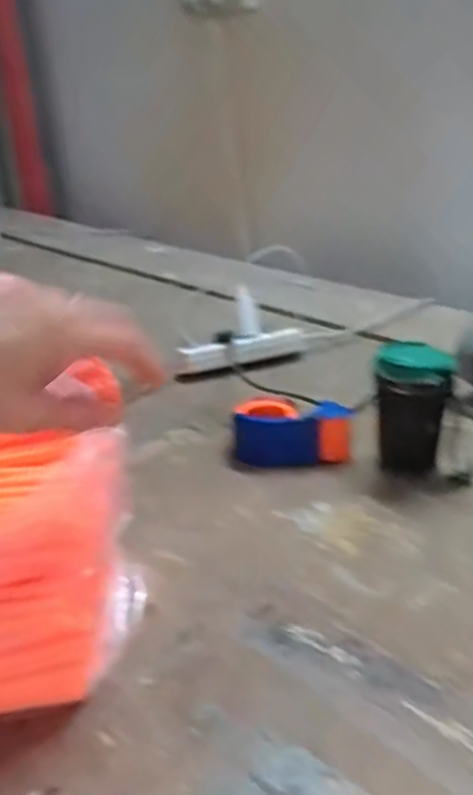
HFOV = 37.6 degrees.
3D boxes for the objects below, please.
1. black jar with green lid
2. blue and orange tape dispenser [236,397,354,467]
[{"bbox_3d":[0.191,0.019,0.758,0.076,0.139,0.070,-2,27,1],"label":"black jar with green lid"},{"bbox_3d":[0.062,0.033,0.827,0.142,0.056,0.080,-2,27,2],"label":"blue and orange tape dispenser"}]

